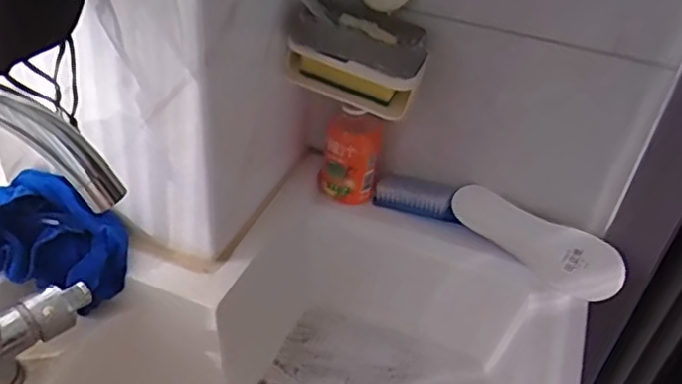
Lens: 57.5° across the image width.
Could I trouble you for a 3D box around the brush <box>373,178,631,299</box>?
[{"bbox_3d":[0.178,0.041,0.722,0.290,0.050,0.067,24,41,21],"label":"brush"}]

